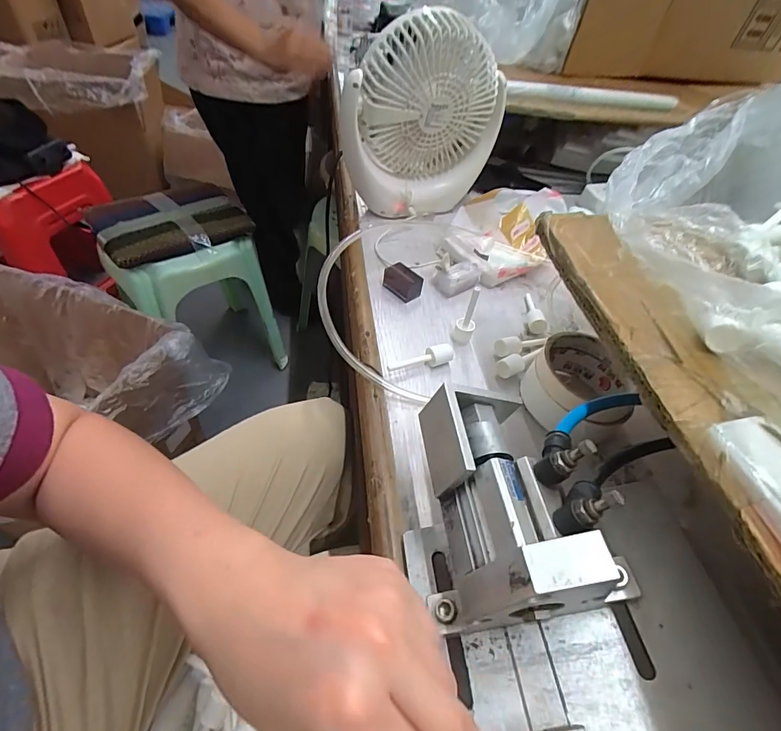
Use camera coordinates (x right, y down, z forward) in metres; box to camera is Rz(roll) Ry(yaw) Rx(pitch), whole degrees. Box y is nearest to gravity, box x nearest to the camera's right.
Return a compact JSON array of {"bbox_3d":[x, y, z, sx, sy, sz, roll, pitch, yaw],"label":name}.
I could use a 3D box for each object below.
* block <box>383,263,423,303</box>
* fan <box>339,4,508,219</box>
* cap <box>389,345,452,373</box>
[{"bbox_3d":[0.014,-0.094,0.471,0.025,0.026,0.042,-28,57,-28],"label":"block"},{"bbox_3d":[0.036,-0.300,0.519,0.176,0.199,0.081,-20,53,-22],"label":"fan"},{"bbox_3d":[0.028,-0.007,0.392,0.064,0.013,0.014,-10,50,-15],"label":"cap"}]

